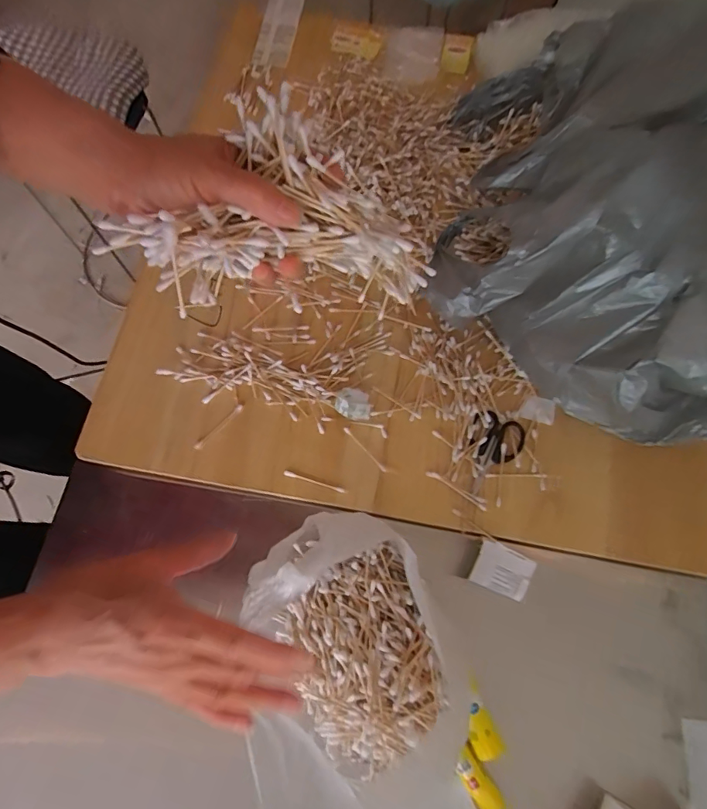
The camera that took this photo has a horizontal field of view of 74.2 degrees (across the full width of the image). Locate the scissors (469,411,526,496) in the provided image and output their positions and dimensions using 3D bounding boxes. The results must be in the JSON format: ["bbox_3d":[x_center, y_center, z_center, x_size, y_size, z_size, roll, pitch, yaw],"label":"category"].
[{"bbox_3d":[0.159,0.057,0.539,0.061,0.009,0.096,23,76,8],"label":"scissors"}]

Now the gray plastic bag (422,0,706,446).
[{"bbox_3d":[0.279,-0.216,0.515,0.363,0.214,0.418,19,75,7],"label":"gray plastic bag"}]

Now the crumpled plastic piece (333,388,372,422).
[{"bbox_3d":[0.001,-0.001,0.558,0.043,0.010,0.036,20,75,7],"label":"crumpled plastic piece"}]

